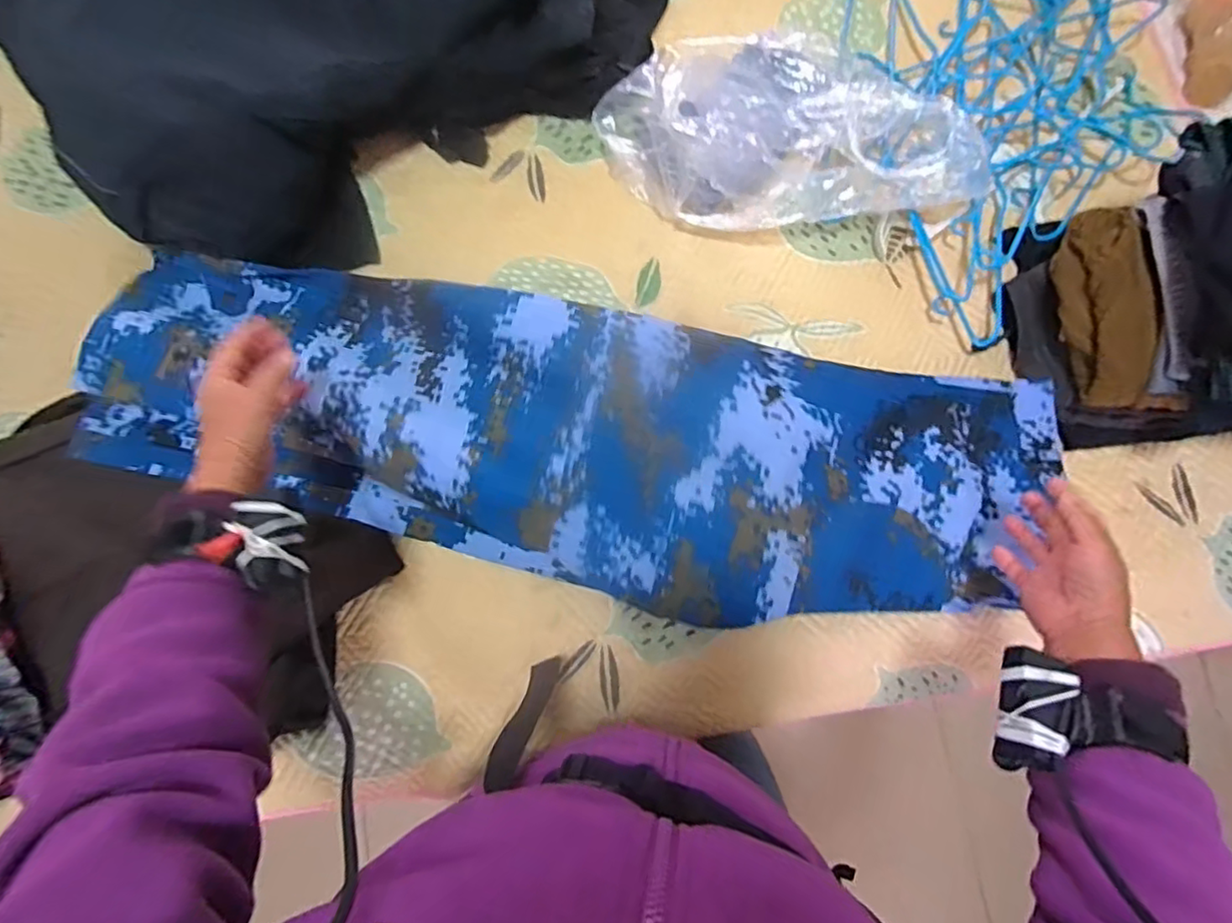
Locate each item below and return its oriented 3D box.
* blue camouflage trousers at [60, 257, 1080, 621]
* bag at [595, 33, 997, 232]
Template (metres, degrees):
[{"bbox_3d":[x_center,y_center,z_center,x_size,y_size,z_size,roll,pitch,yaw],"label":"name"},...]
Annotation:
[{"bbox_3d":[-0.051,-0.028,0.635,0.959,0.101,0.293,11,79,2],"label":"blue camouflage trousers"},{"bbox_3d":[0.189,-0.396,0.700,0.416,0.144,0.244,-3,79,0],"label":"bag"}]

